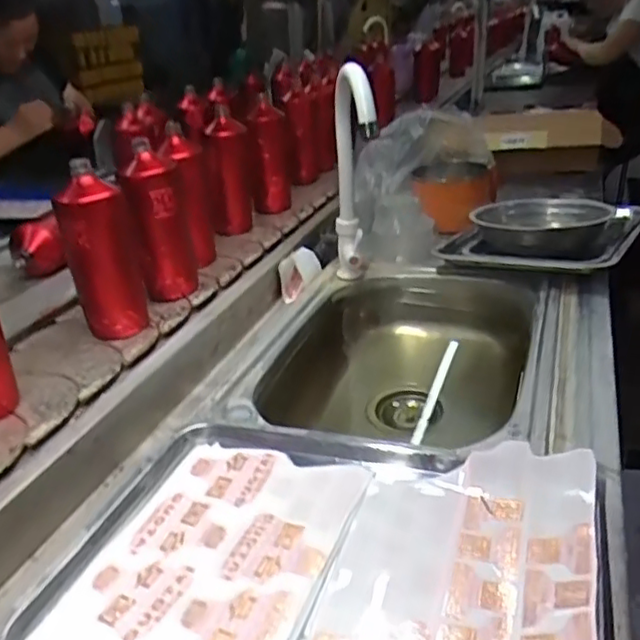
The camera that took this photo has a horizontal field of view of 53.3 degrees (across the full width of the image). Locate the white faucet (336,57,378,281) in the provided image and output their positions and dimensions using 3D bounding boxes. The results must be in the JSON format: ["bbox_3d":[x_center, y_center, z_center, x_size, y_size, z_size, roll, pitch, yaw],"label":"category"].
[{"bbox_3d":[0.044,-0.165,0.804,0.034,0.300,0.174,-6,29,-4],"label":"white faucet"}]

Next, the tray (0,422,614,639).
[{"bbox_3d":[0.001,0.174,0.460,0.368,0.034,0.279,9,29,17],"label":"tray"}]

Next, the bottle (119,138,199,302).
[{"bbox_3d":[-0.210,-0.131,0.849,0.079,0.187,0.084,-3,27,-5],"label":"bottle"}]

